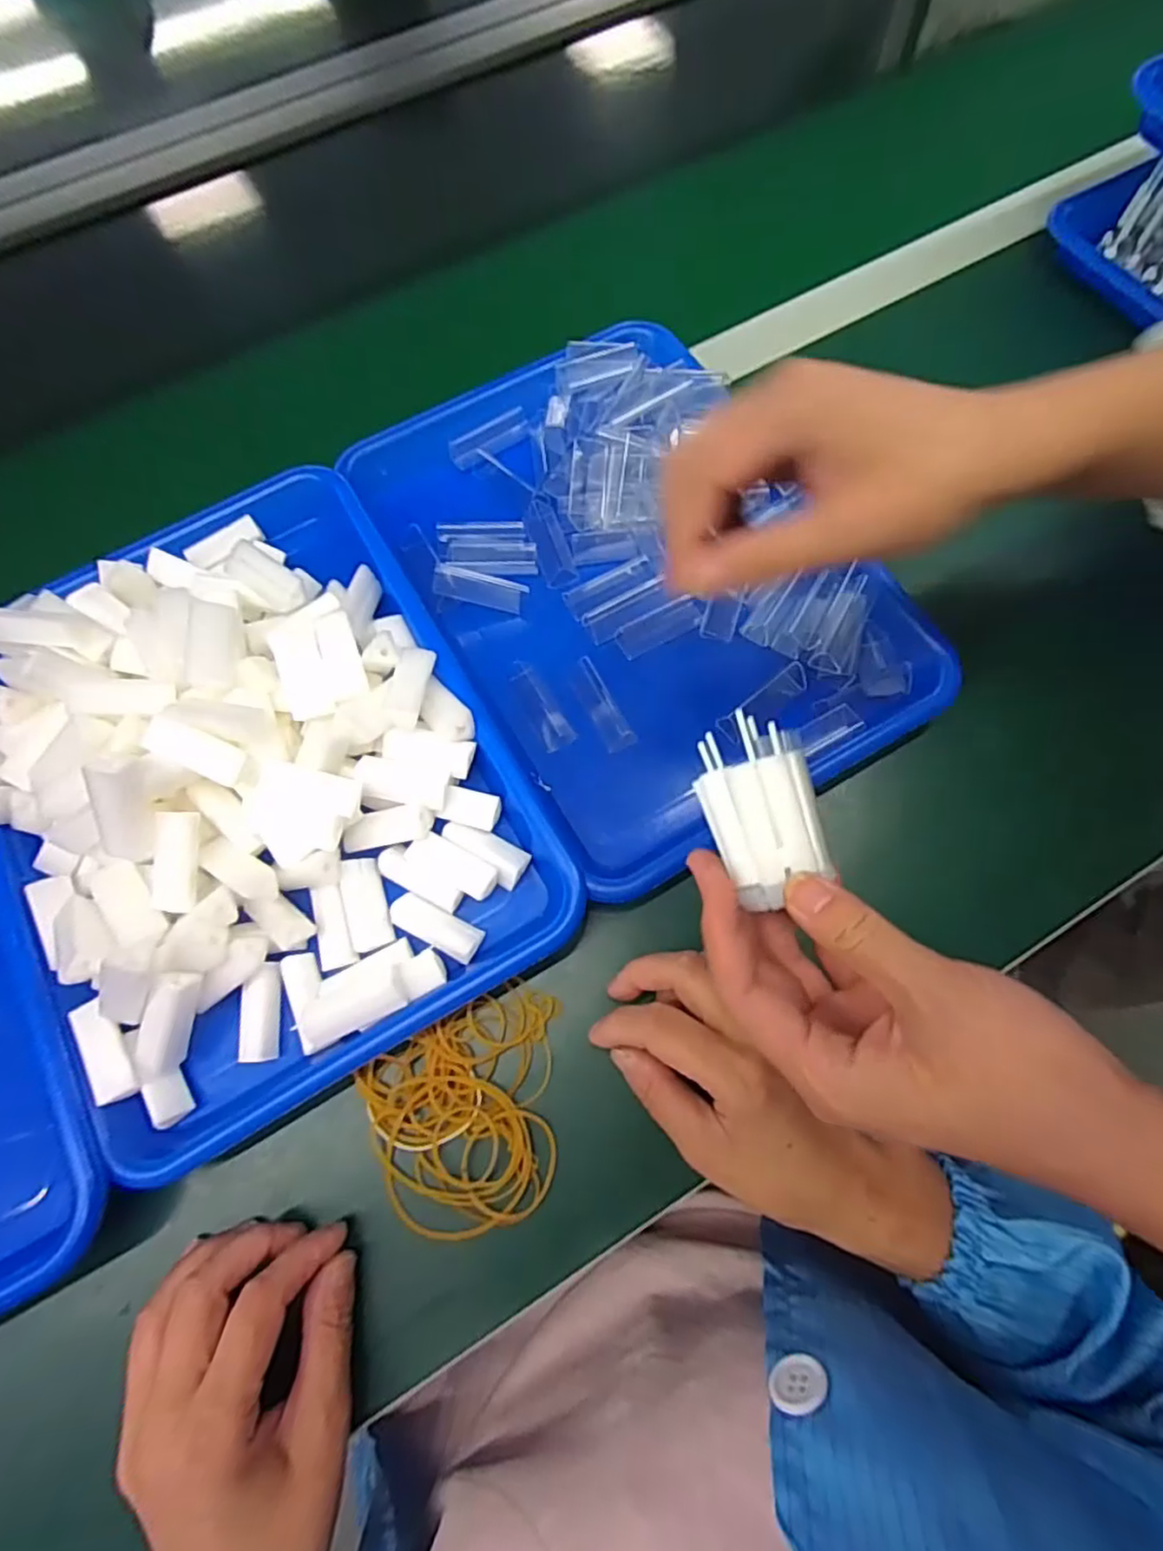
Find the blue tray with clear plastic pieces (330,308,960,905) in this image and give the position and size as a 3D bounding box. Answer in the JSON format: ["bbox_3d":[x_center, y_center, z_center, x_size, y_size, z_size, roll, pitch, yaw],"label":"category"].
[{"bbox_3d":[0.028,-0.123,0.411,0.236,0.047,0.332,-29,71,-9],"label":"blue tray with clear plastic pieces"}]

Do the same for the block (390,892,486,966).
[{"bbox_3d":[-0.073,0.076,0.346,0.046,0.010,0.018,25,72,10],"label":"block"}]

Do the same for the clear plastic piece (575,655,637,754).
[{"bbox_3d":[0.012,-0.040,0.389,0.016,0.016,0.054,-27,71,-9],"label":"clear plastic piece"}]

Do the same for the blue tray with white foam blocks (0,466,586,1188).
[{"bbox_3d":[-0.175,-0.007,0.352,0.241,0.066,0.322,-29,71,-9],"label":"blue tray with white foam blocks"}]

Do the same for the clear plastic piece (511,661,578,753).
[{"bbox_3d":[-0.023,-0.041,0.395,0.018,0.008,0.058,-25,71,-8],"label":"clear plastic piece"}]

